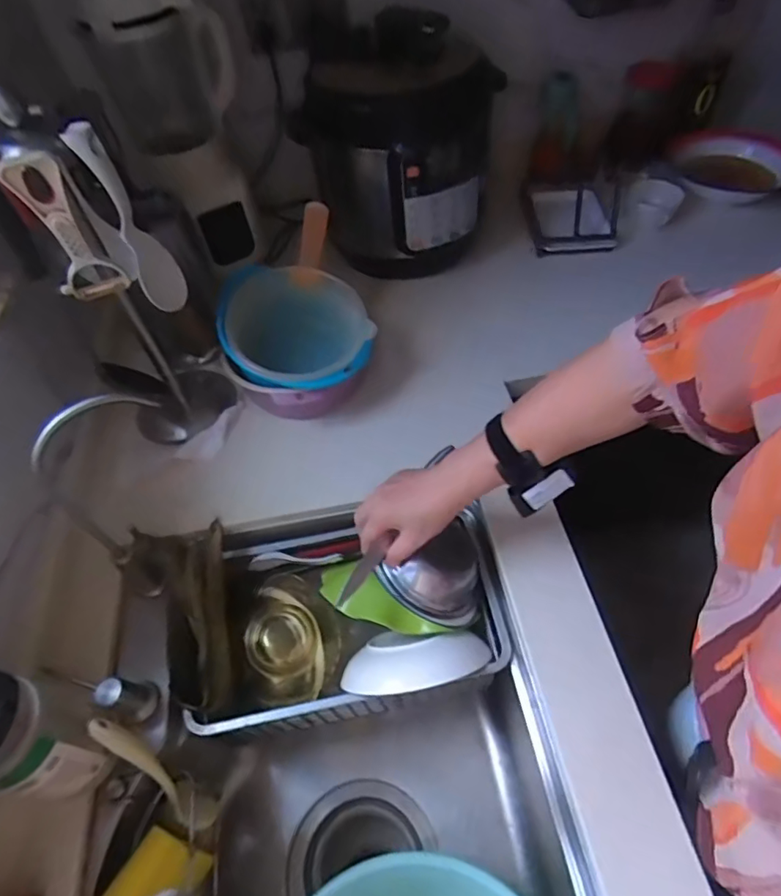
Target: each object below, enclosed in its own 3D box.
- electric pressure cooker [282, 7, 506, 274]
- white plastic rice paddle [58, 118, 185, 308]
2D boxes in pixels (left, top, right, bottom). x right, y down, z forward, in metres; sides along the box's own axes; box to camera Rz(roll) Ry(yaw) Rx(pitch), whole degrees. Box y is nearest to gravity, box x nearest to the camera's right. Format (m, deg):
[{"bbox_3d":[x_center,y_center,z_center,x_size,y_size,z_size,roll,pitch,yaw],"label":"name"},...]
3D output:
[{"bbox_3d":[0.023,-0.519,0.898,0.280,0.327,0.302,9,57,11],"label":"electric pressure cooker"},{"bbox_3d":[-0.275,-0.235,0.567,0.025,0.198,0.060,7,56,14],"label":"white plastic rice paddle"}]

